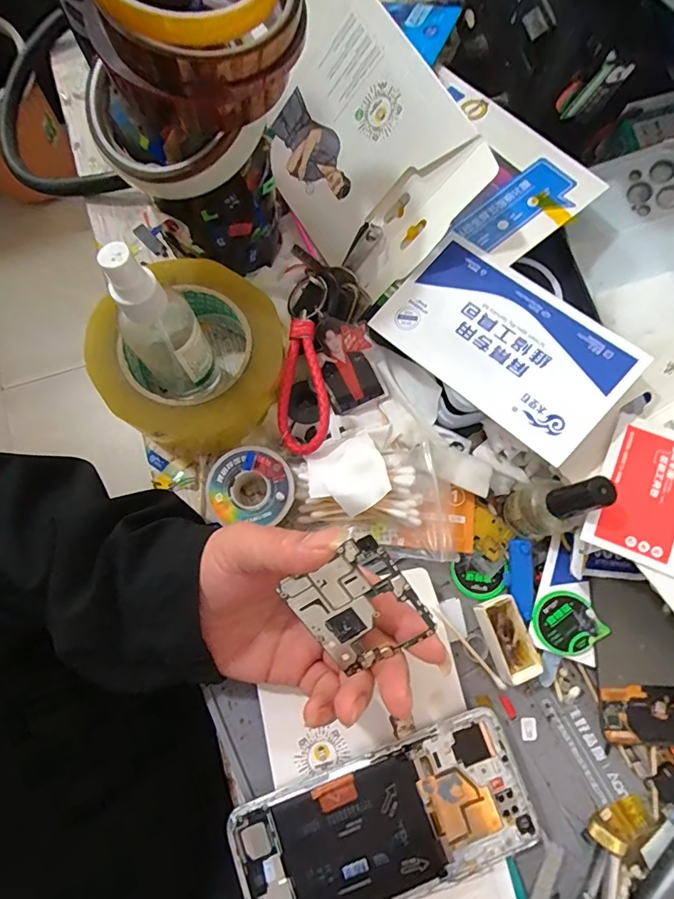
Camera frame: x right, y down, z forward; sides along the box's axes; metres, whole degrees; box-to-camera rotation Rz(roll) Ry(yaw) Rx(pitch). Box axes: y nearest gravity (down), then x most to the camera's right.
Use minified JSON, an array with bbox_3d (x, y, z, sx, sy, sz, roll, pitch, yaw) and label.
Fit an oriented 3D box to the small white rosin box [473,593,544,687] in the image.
[{"bbox_3d":[0.106,0.117,0.285,0.025,0.016,0.048,-17,78,-5],"label":"small white rosin box"}]

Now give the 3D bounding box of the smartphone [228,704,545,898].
[{"bbox_3d":[0.027,0.212,0.256,0.163,0.008,0.074,-19,79,-7],"label":"smartphone"}]

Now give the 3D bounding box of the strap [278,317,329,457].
[{"bbox_3d":[-0.024,-0.041,0.300,0.032,0.022,0.085,-6,77,-3],"label":"strap"}]

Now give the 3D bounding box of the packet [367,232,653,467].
[{"bbox_3d":[0.098,-0.065,0.275,0.140,0.004,0.080,42,90,18],"label":"packet"}]

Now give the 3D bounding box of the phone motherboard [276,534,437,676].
[{"bbox_3d":[0.011,0.076,0.219,0.050,0.004,0.062,-33,108,7],"label":"phone motherboard"}]

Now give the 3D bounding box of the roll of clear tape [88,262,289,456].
[{"bbox_3d":[-0.092,-0.059,0.302,0.107,0.061,0.114,0,77,-2],"label":"roll of clear tape"}]

